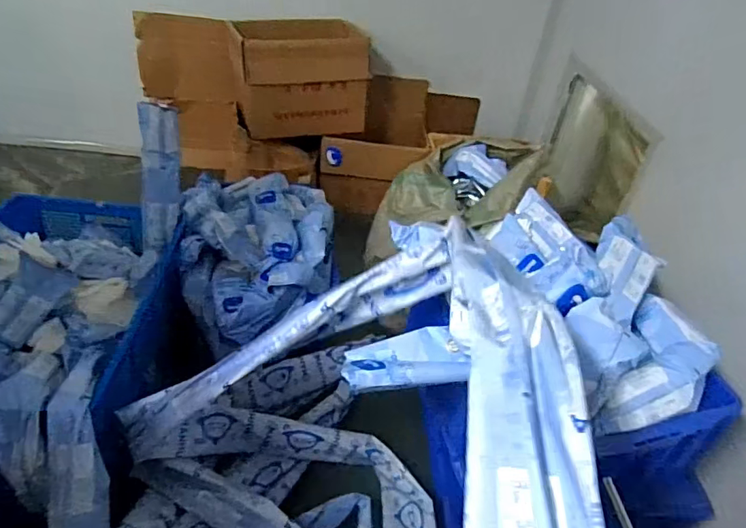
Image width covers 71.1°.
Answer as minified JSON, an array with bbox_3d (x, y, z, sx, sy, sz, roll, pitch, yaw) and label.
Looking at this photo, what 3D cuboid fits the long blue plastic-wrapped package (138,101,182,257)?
[{"bbox_3d":[-0.650,-0.258,1.584,0.112,0.433,0.111,3,8,-6],"label":"long blue plastic-wrapped package"}]

